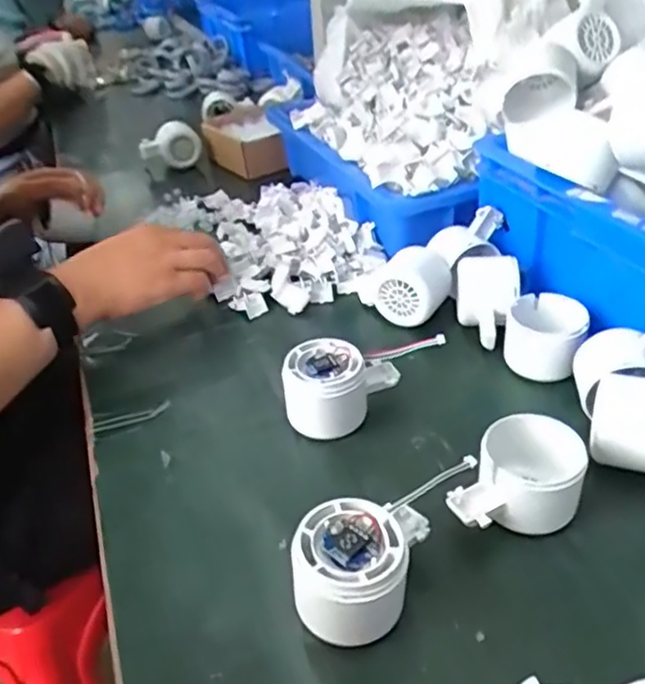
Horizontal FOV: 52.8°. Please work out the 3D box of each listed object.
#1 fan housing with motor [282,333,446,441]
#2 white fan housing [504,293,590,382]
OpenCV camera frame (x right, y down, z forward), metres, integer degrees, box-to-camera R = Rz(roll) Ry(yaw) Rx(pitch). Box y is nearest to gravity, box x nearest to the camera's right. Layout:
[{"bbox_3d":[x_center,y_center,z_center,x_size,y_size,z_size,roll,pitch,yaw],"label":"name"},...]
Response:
[{"bbox_3d":[0.024,0.026,0.476,0.108,0.053,0.051,-20,38,-20],"label":"fan housing with motor"},{"bbox_3d":[0.174,-0.004,0.507,0.059,0.043,0.059,13,40,24],"label":"white fan housing"}]

